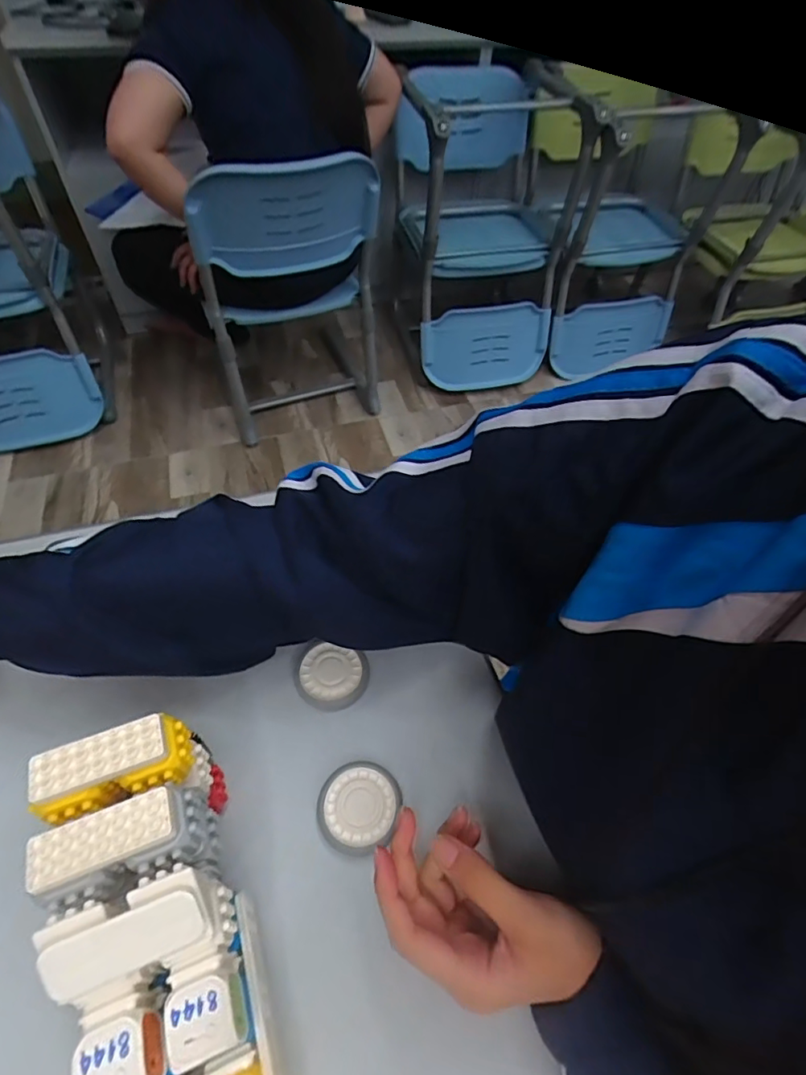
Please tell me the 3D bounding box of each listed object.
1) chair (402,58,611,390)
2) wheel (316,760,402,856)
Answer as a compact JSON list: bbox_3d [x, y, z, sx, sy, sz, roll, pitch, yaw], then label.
[{"bbox_3d":[0.234,-0.814,1.480,0.504,0.680,0.405,6,53,1],"label":"chair"},{"bbox_3d":[-0.032,0.191,0.371,0.054,0.014,0.056,2,53,-2],"label":"wheel"}]

